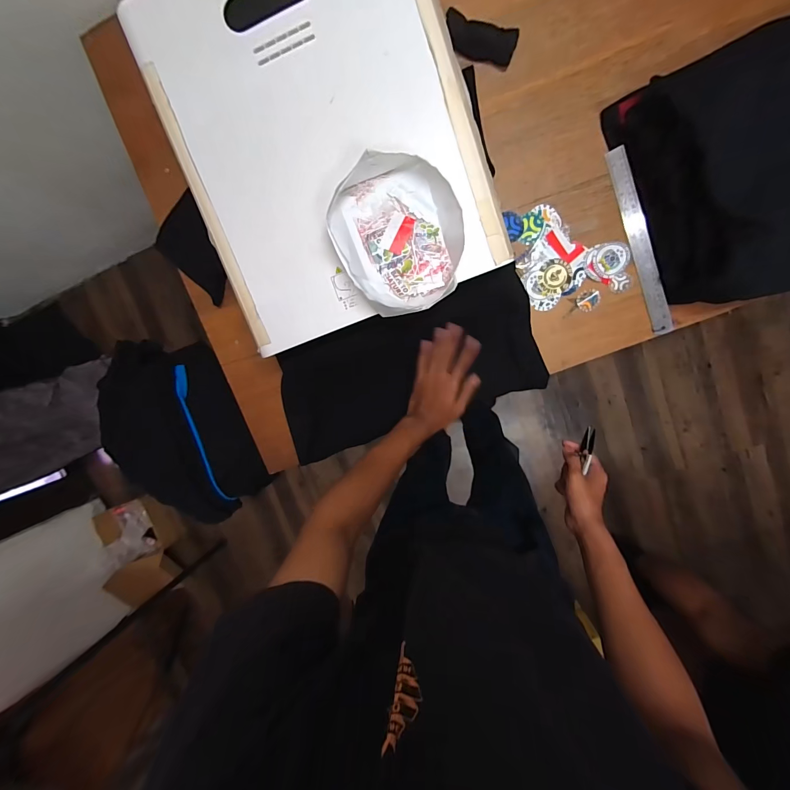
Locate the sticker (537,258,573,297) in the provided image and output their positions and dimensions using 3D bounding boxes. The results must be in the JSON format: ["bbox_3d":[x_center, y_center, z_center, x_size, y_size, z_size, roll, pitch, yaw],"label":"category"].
[{"bbox_3d":[0.291,-0.214,0.628,0.058,0.004,0.061,3,106,11],"label":"sticker"}]

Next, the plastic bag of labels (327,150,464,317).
[{"bbox_3d":[0.009,-0.210,0.463,0.163,0.053,0.189,-27,96,7],"label":"plastic bag of labels"}]

